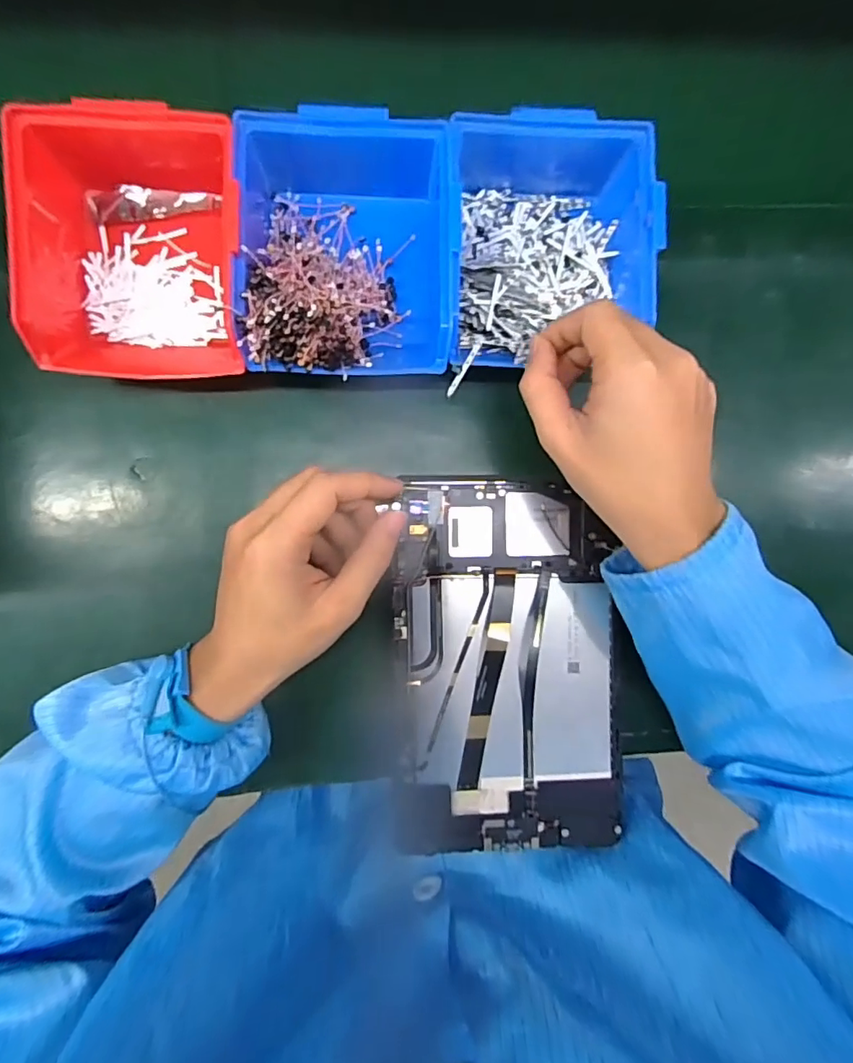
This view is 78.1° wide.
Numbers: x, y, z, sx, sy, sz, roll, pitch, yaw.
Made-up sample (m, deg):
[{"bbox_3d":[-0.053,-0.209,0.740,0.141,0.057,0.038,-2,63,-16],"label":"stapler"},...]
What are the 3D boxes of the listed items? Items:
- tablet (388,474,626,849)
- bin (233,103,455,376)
[{"bbox_3d":[0.053,0.087,0.345,0.145,0.017,0.241,-3,93,-7],"label":"tablet"},{"bbox_3d":[-0.050,-0.171,0.325,0.121,0.066,0.150,-3,94,-7],"label":"bin"}]

